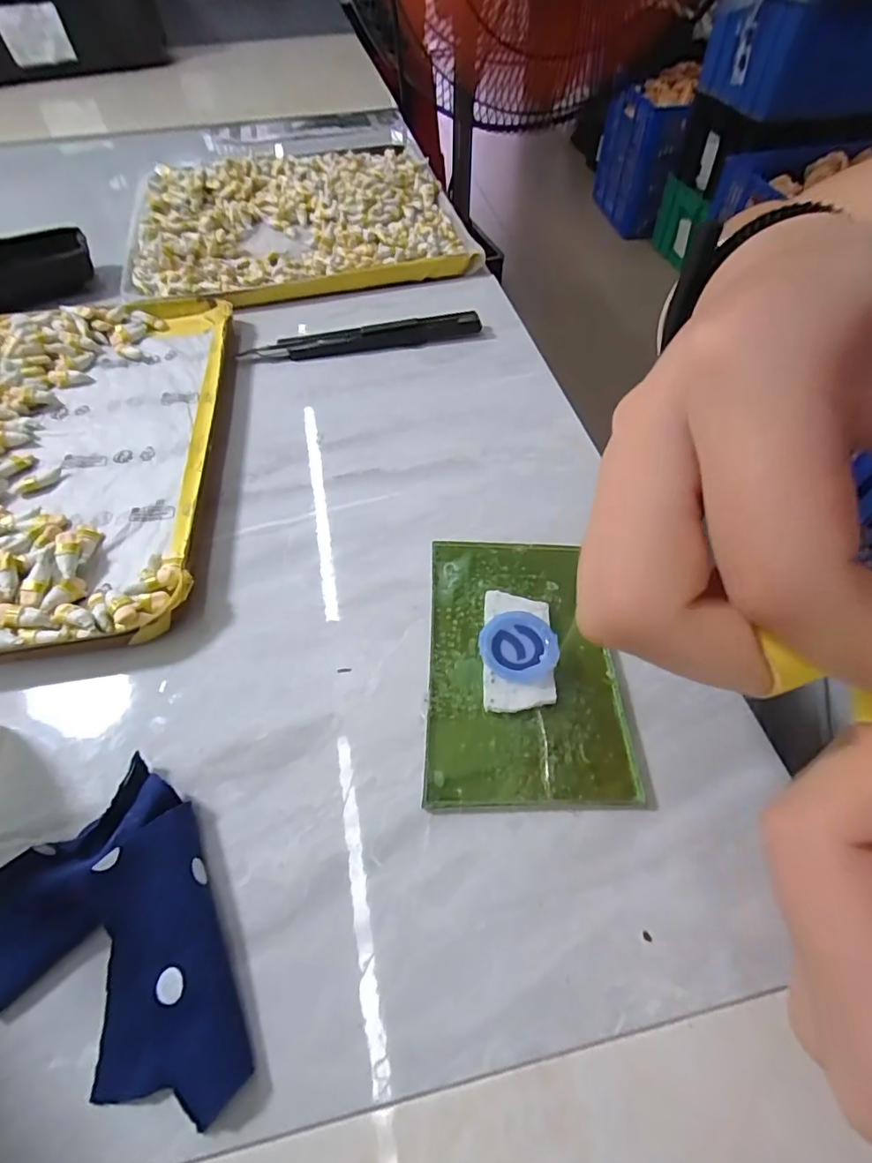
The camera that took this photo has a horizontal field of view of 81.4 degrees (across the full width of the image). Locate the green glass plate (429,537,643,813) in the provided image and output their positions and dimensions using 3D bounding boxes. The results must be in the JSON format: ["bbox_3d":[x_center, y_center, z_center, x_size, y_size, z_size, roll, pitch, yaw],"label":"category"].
[{"bbox_3d":[0.030,0.027,0.187,0.065,0.012,0.103,1,57,0],"label":"green glass plate"}]

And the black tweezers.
[{"bbox_3d":[-0.042,-0.147,0.303,0.137,0.012,0.014,-9,58,-7],"label":"black tweezers"}]

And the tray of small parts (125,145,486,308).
[{"bbox_3d":[-0.109,-0.281,0.387,0.231,0.018,0.214,-12,58,-8],"label":"tray of small parts"}]

